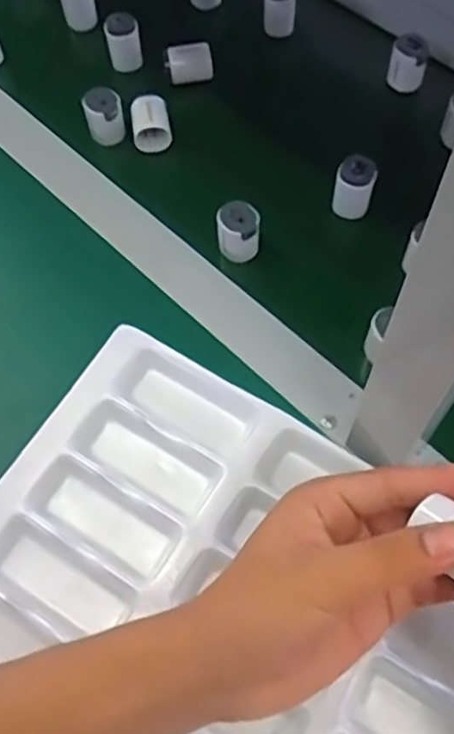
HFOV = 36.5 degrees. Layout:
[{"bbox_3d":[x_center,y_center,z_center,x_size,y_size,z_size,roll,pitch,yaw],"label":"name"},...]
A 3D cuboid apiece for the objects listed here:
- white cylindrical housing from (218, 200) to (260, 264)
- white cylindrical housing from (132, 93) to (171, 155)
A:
[{"bbox_3d":[0.009,-0.102,0.519,0.029,0.033,0.031,-2,63,4],"label":"white cylindrical housing"},{"bbox_3d":[-0.064,-0.206,0.584,0.030,0.029,0.044,-8,62,1],"label":"white cylindrical housing"}]

